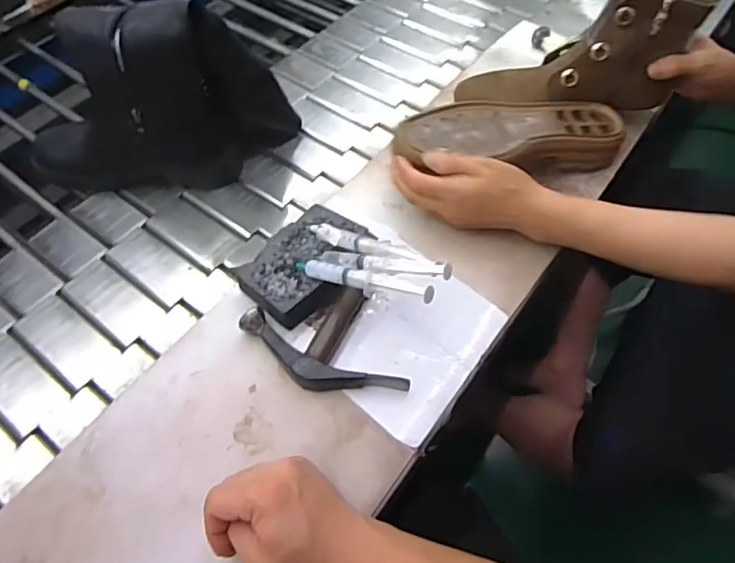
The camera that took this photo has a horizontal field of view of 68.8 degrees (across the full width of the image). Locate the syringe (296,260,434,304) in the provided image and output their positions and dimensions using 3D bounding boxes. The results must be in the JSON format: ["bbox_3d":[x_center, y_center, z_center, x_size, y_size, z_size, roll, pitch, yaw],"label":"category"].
[{"bbox_3d":[-0.012,-0.001,0.500,0.153,0.022,0.025,13,55,29],"label":"syringe"}]

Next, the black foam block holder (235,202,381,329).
[{"bbox_3d":[-0.063,-0.019,0.562,0.137,0.030,0.091,-38,64,-23],"label":"black foam block holder"}]

